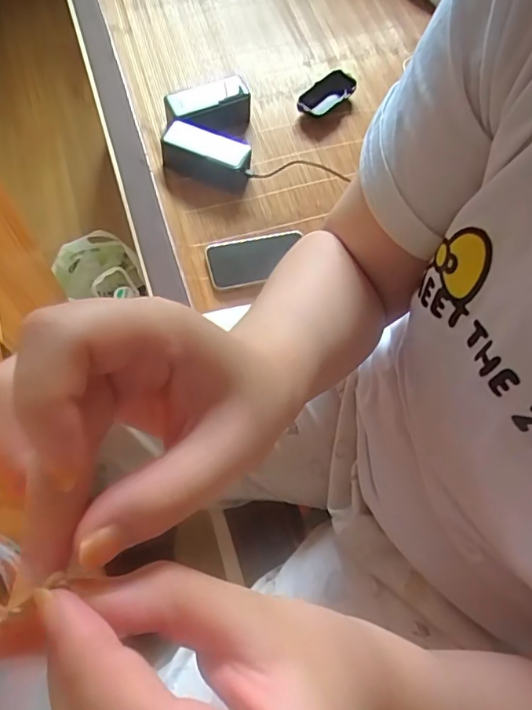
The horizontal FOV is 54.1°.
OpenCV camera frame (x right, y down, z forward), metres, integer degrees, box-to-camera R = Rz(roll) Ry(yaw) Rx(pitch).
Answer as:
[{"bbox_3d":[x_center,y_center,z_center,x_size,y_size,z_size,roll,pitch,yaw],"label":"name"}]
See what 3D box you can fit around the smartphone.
[{"bbox_3d":[-0.015,-0.140,0.744,0.137,0.012,0.079,-11,67,-8],"label":"smartphone"}]

